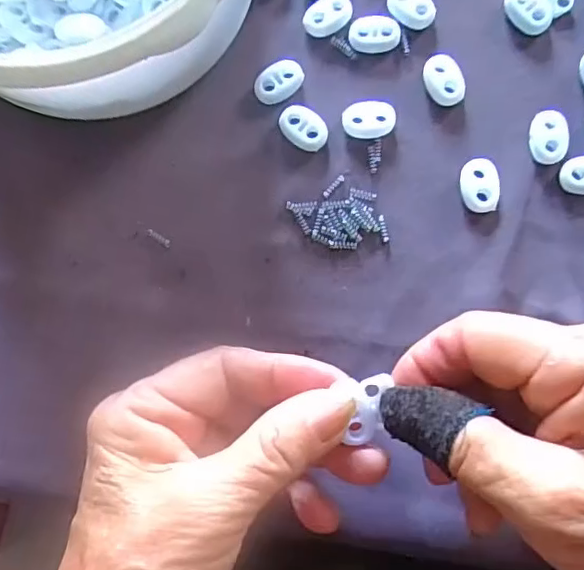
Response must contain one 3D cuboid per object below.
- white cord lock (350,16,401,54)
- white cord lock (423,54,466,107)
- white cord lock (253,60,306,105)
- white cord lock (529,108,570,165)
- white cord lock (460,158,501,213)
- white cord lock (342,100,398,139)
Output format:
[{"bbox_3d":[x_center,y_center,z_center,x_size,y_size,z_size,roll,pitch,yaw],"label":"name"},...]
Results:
[{"bbox_3d":[0.036,-0.110,0.257,0.022,0.004,0.016,-1,83,2],"label":"white cord lock"},{"bbox_3d":[0.066,-0.089,0.253,0.015,0.004,0.022,-19,83,0],"label":"white cord lock"},{"bbox_3d":[-0.005,-0.089,0.257,0.023,0.005,0.015,-28,83,-1],"label":"white cord lock"},{"bbox_3d":[0.109,-0.063,0.247,0.015,0.004,0.023,1,83,2],"label":"white cord lock"},{"bbox_3d":[0.079,-0.042,0.246,0.015,0.004,0.023,0,83,2],"label":"white cord lock"},{"bbox_3d":[0.034,-0.071,0.253,0.022,0.004,0.016,-8,83,1],"label":"white cord lock"}]

